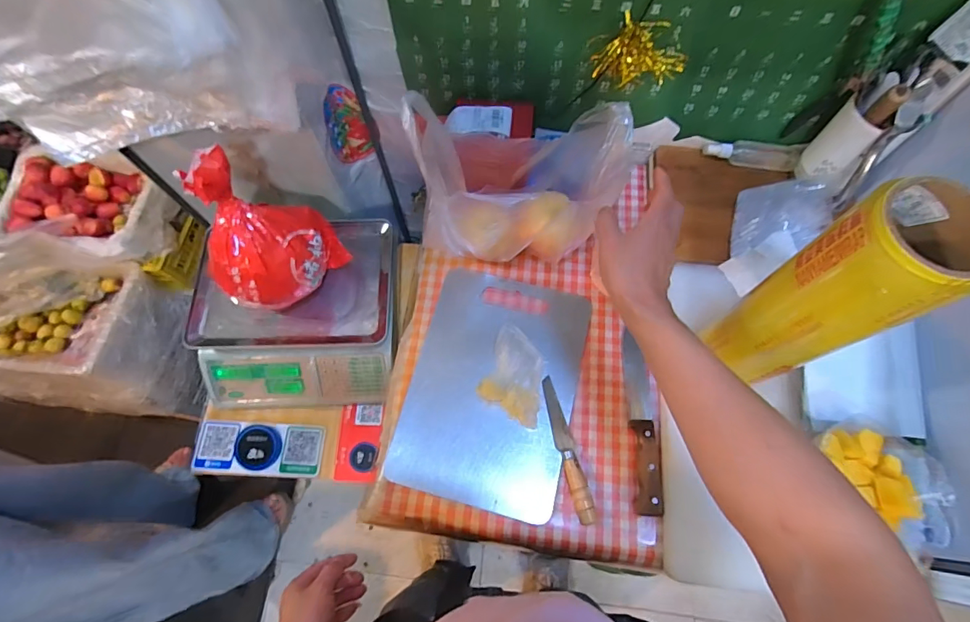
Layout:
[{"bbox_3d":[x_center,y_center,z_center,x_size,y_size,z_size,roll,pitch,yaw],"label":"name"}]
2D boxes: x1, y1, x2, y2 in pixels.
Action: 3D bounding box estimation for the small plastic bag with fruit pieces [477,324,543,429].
[{"bbox_3d":[0.047,0.094,0.662,0.090,0.046,0.116,21,71,9],"label":"small plastic bag with fruit pieces"}]

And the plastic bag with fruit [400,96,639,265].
[{"bbox_3d":[0.030,-0.156,0.616,0.250,0.306,0.111,1,69,2],"label":"plastic bag with fruit"}]

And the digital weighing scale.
[{"bbox_3d":[-0.322,0.002,0.812,0.329,0.132,0.301,-2,69,1],"label":"digital weighing scale"}]

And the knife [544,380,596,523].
[{"bbox_3d":[0.112,0.187,0.636,0.025,0.019,0.196,-13,69,-4],"label":"knife"}]

